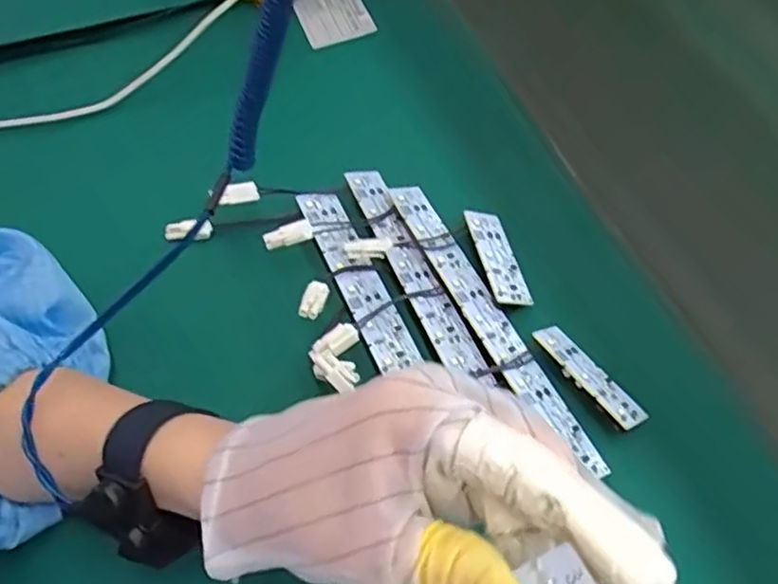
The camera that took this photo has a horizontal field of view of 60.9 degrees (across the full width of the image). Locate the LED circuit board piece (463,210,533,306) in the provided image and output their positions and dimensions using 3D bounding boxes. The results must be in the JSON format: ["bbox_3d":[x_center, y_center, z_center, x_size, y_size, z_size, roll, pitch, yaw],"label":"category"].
[{"bbox_3d":[0.061,-0.020,0.372,0.024,0.004,0.063,0,55,-26],"label":"LED circuit board piece"}]

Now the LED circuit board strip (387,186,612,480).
[{"bbox_3d":[0.051,0.013,0.350,0.025,0.004,0.186,-13,60,-33],"label":"LED circuit board strip"}]

